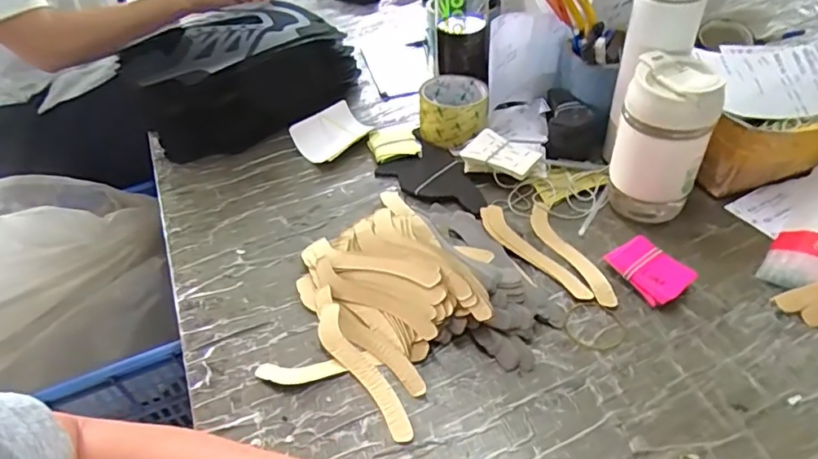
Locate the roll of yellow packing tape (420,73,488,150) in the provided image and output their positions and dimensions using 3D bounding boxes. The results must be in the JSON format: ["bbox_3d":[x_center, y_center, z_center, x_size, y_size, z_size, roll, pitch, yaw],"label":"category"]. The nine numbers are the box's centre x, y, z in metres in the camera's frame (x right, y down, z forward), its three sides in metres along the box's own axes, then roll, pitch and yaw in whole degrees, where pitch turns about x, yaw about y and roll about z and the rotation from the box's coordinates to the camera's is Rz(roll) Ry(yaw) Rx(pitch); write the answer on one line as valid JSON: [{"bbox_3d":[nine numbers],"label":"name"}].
[{"bbox_3d":[0.059,-0.154,0.703,0.087,0.057,0.088,7,44,13],"label":"roll of yellow packing tape"}]

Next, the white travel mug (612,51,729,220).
[{"bbox_3d":[0.251,-0.087,0.543,0.082,0.153,0.065,16,47,21],"label":"white travel mug"}]

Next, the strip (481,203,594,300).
[{"bbox_3d":[0.123,0.024,0.548,0.034,0.020,0.148,-27,47,-20],"label":"strip"}]

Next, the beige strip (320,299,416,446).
[{"bbox_3d":[-0.044,0.120,0.466,0.029,0.010,0.151,-26,47,-19],"label":"beige strip"}]

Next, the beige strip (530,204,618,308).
[{"bbox_3d":[0.162,0.024,0.551,0.027,0.014,0.149,-15,41,-13],"label":"beige strip"}]

